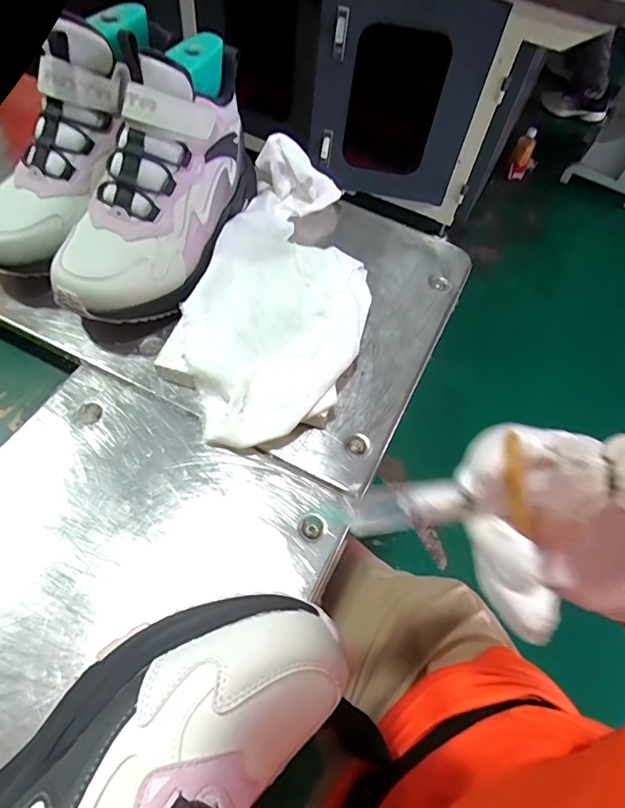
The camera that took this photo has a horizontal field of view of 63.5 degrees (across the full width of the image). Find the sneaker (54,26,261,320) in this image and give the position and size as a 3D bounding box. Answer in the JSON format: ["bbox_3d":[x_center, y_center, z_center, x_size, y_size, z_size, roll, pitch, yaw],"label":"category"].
[{"bbox_3d":[-0.121,-0.169,0.401,0.091,0.154,0.220,15,58,3],"label":"sneaker"}]

